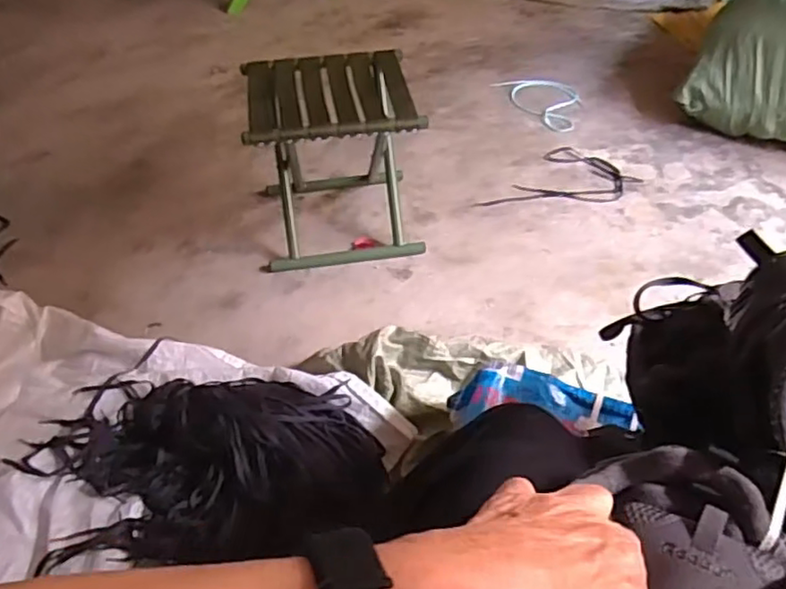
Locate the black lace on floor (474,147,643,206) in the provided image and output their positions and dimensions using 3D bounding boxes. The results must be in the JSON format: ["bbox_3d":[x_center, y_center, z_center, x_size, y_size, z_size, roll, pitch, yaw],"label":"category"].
[{"bbox_3d":[0.370,-0.228,1.388,0.206,0.011,0.314,35,57,30],"label":"black lace on floor"}]

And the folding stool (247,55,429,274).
[{"bbox_3d":[-0.112,-0.258,1.222,0.296,0.310,0.278,-8,47,-6],"label":"folding stool"}]

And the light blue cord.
[{"bbox_3d":[0.416,-0.513,1.663,0.182,0.021,0.306,-18,49,-15],"label":"light blue cord"}]

